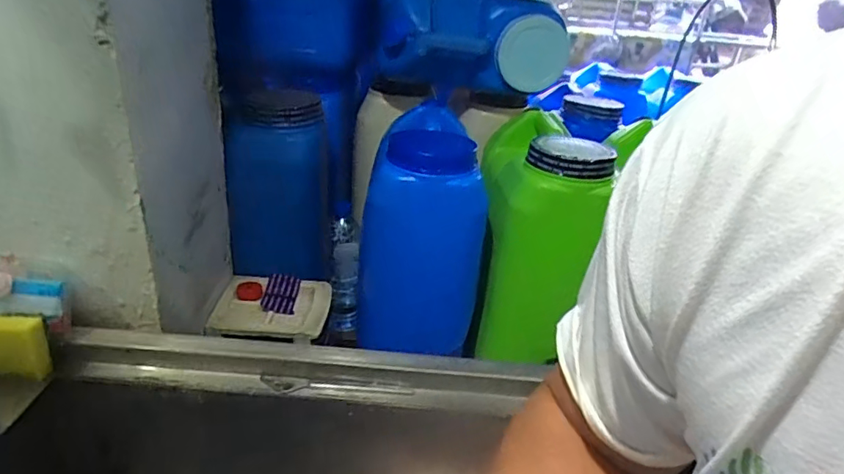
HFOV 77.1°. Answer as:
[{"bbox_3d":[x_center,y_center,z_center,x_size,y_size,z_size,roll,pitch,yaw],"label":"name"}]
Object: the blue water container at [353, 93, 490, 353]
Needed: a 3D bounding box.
[{"bbox_3d":[-0.001,0.019,0.794,0.160,0.374,0.130,-13,33,-32],"label":"blue water container"}]

